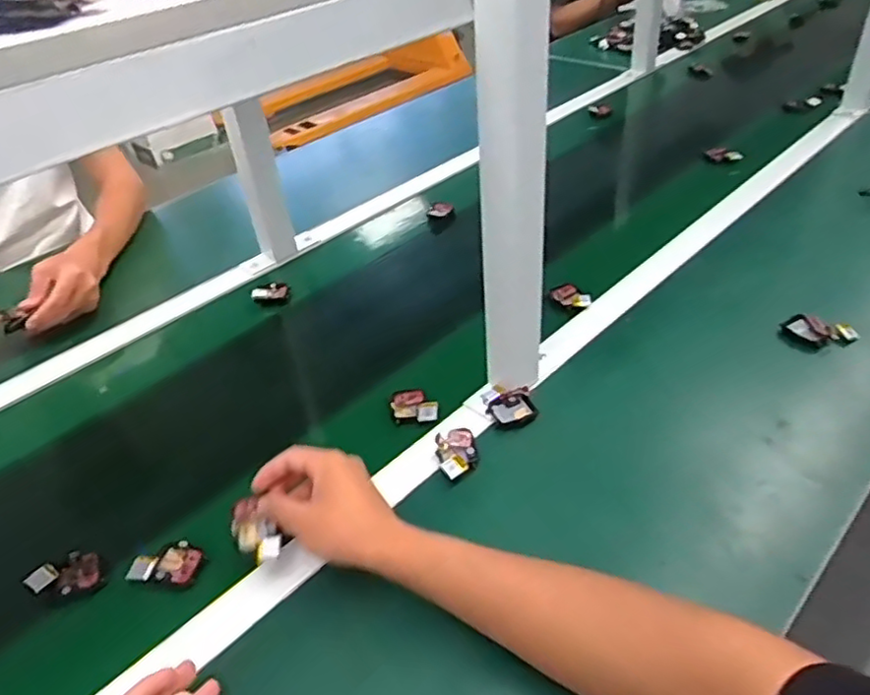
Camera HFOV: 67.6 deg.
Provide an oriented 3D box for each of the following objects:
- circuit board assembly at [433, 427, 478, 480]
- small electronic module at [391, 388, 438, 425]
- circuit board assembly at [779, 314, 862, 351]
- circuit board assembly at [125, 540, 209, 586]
[{"bbox_3d":[0.021,0.101,0.625,0.038,0.013,0.052,-13,39,-8],"label":"circuit board assembly"},{"bbox_3d":[-0.022,0.058,0.683,0.050,0.015,0.054,-5,39,2],"label":"small electronic module"},{"bbox_3d":[0.428,-0.017,0.723,0.075,0.021,0.038,9,41,18],"label":"circuit board assembly"},{"bbox_3d":[-0.228,0.185,0.559,0.059,0.017,0.037,-1,39,7],"label":"circuit board assembly"}]

